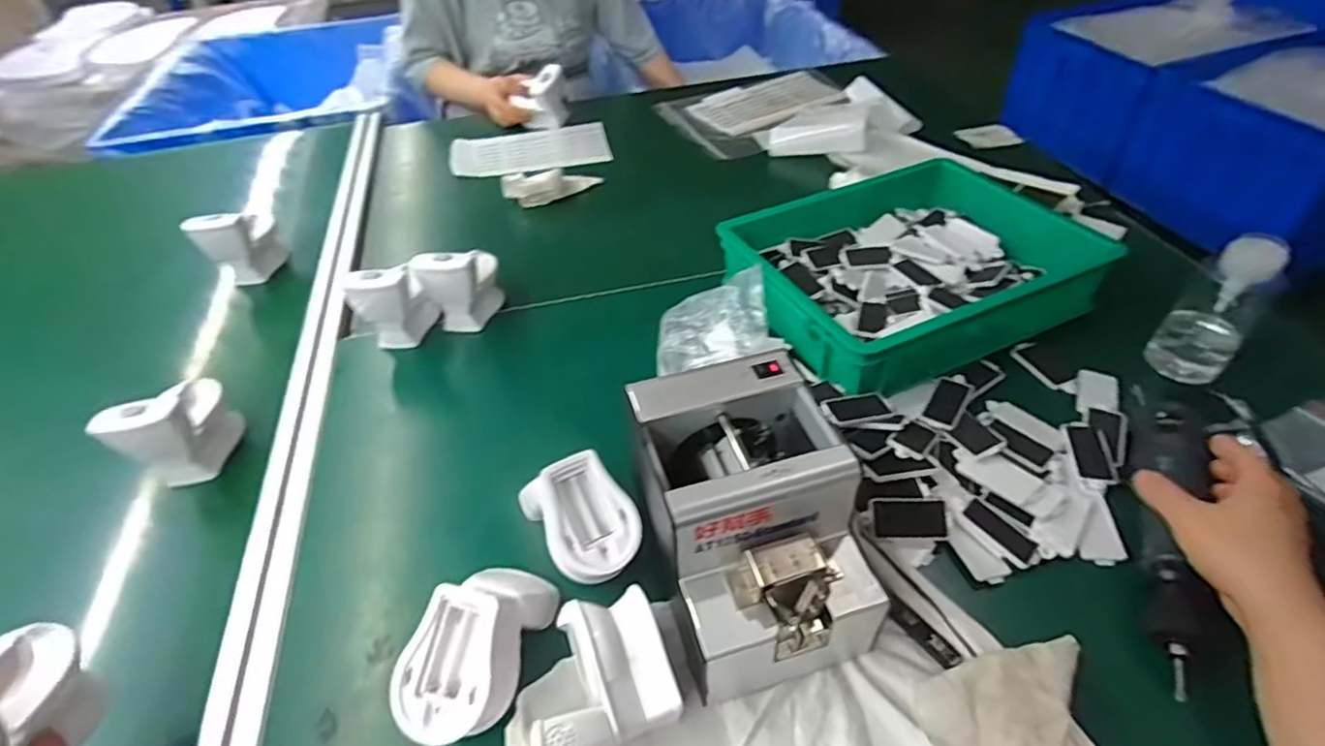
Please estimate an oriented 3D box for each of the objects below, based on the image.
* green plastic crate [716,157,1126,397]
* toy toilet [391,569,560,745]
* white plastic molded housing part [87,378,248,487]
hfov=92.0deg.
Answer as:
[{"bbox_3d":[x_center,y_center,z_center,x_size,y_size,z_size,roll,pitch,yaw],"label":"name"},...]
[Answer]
[{"bbox_3d":[0.273,-0.118,0.725,0.344,0.080,0.280,-21,45,-16],"label":"green plastic crate"},{"bbox_3d":[-0.124,0.184,0.438,0.061,0.082,0.131,9,45,15],"label":"toy toilet"},{"bbox_3d":[-0.441,0.043,0.589,0.049,0.095,0.107,-2,43,4],"label":"white plastic molded housing part"}]

